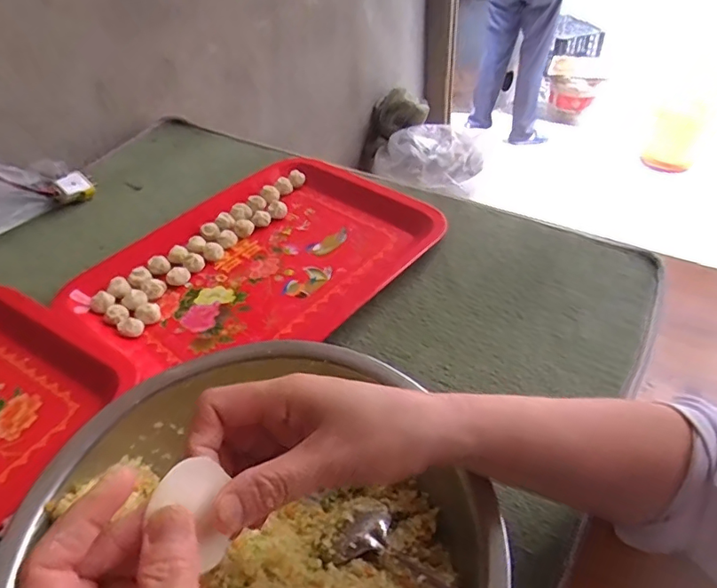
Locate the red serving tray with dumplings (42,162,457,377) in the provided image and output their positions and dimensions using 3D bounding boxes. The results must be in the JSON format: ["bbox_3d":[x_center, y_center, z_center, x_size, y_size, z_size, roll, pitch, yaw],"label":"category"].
[{"bbox_3d":[-0.103,-0.039,0.569,0.360,0.024,0.247,-36,53,-29],"label":"red serving tray with dumplings"}]

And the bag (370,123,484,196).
[{"bbox_3d":[0.183,-0.364,1.385,0.290,0.099,0.193,4,43,8],"label":"bag"}]

